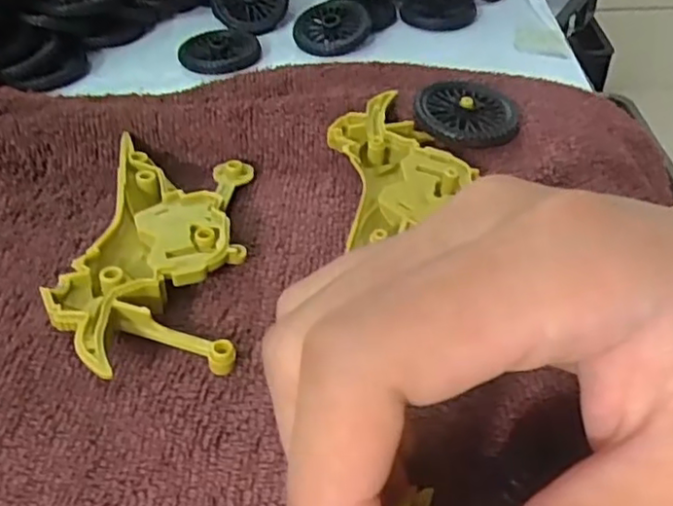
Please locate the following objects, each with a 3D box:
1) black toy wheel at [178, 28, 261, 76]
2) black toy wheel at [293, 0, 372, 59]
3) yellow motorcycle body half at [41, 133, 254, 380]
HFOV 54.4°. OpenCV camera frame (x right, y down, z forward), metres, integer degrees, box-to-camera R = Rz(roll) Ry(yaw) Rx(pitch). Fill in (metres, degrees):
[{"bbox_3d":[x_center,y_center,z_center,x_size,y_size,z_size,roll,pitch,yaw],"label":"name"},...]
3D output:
[{"bbox_3d":[-0.056,-0.097,0.316,0.038,0.005,0.038,-1,43,1],"label":"black toy wheel"},{"bbox_3d":[-0.002,-0.111,0.322,0.036,0.013,0.037,-1,43,1],"label":"black toy wheel"},{"bbox_3d":[-0.053,-0.001,0.200,0.048,0.013,0.096,-2,41,0],"label":"yellow motorcycle body half"}]

